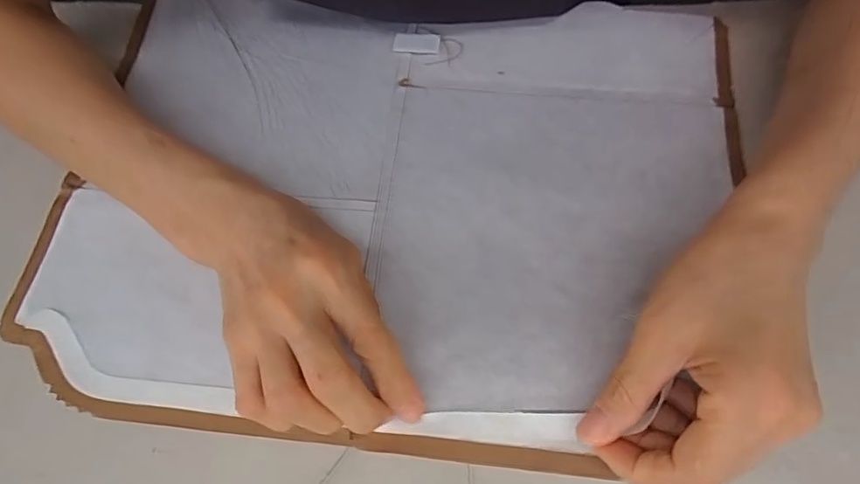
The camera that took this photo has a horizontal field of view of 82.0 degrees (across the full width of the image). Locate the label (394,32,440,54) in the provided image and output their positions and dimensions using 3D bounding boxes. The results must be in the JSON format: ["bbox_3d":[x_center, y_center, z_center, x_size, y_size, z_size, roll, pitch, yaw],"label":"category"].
[{"bbox_3d":[-0.010,-0.142,0.353,0.032,0.005,0.018,5,62,4],"label":"label"}]

